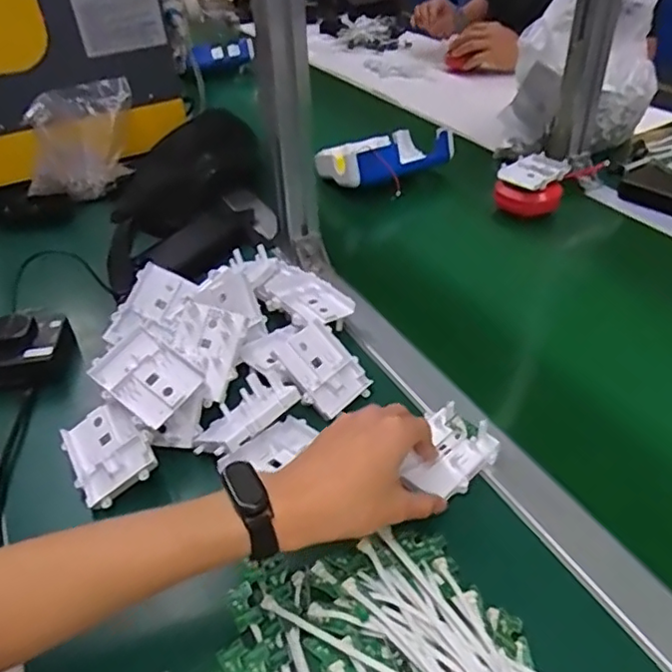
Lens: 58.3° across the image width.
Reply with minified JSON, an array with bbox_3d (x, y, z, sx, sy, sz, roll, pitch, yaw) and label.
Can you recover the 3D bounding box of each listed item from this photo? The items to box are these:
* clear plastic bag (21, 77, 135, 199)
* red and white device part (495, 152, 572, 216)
[{"bbox_3d":[-0.384,-0.295,0.904,0.149,0.169,0.056,-6,21,-24],"label":"clear plastic bag"},{"bbox_3d":[0.272,-0.210,0.839,0.090,0.059,0.075,15,43,22],"label":"red and white device part"}]

